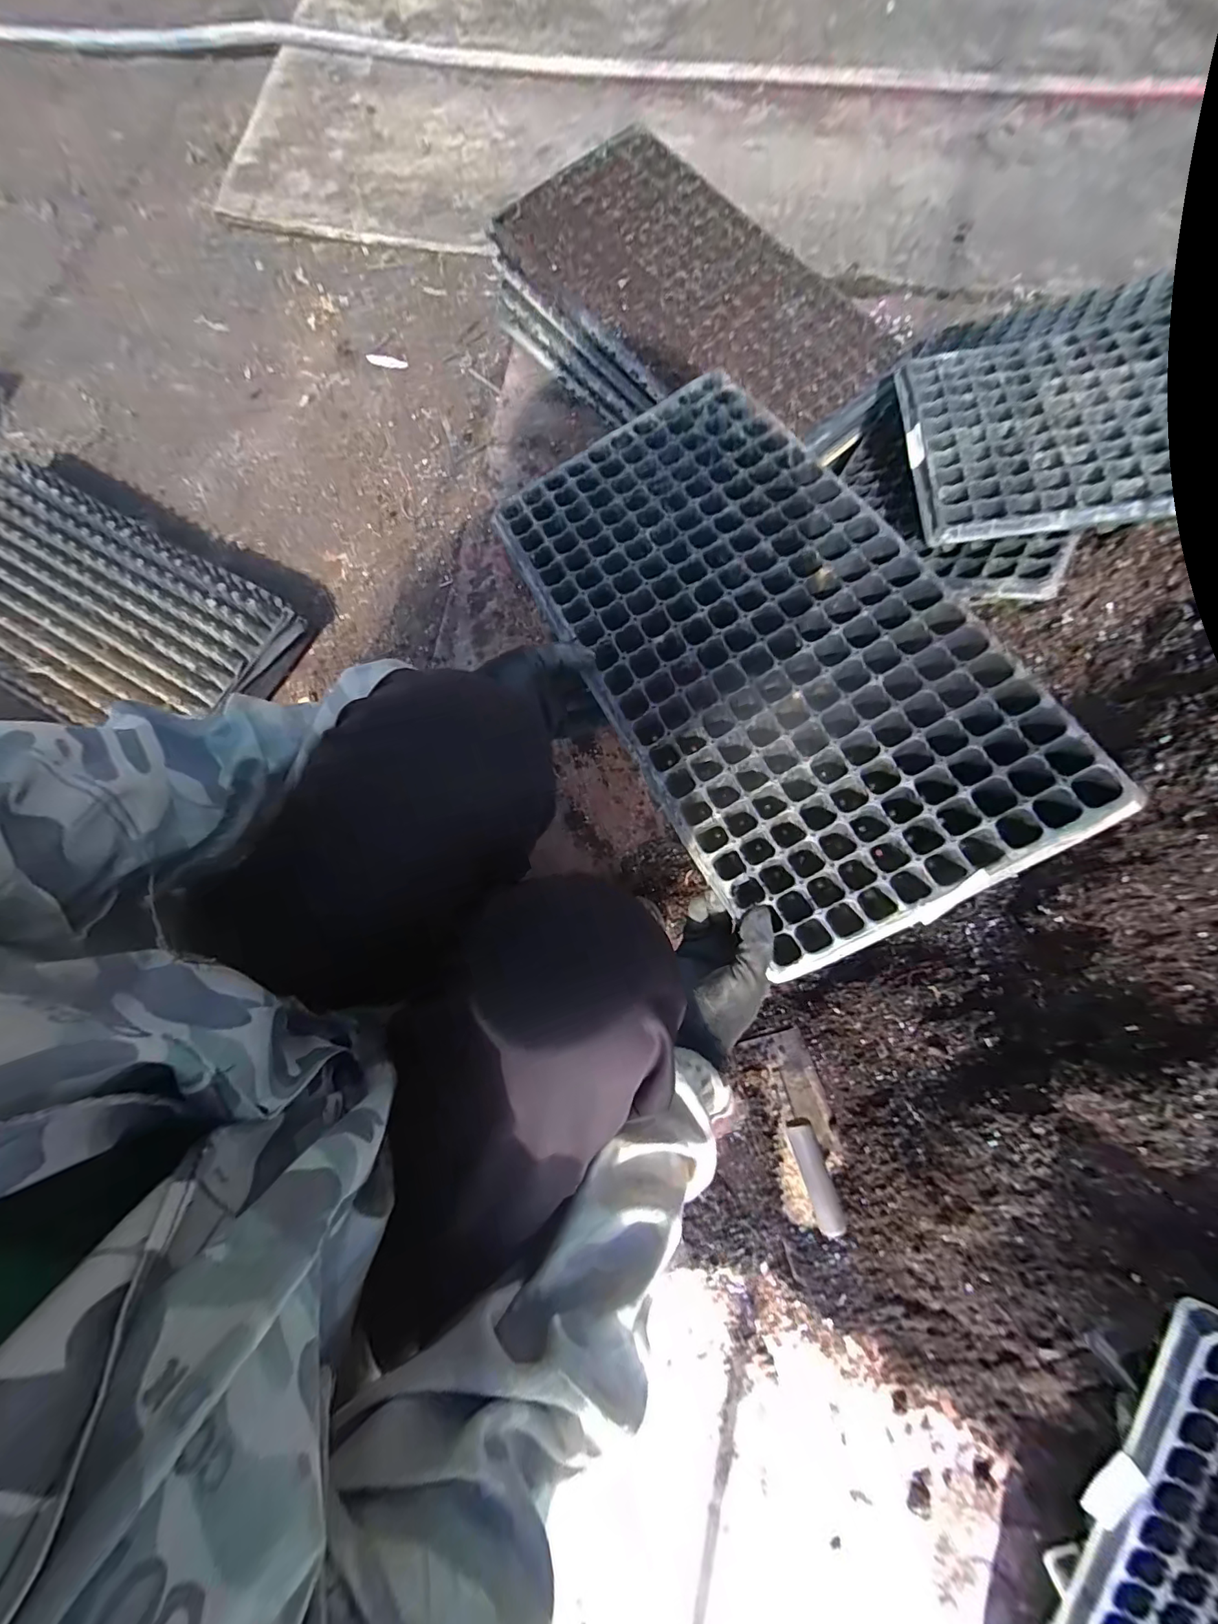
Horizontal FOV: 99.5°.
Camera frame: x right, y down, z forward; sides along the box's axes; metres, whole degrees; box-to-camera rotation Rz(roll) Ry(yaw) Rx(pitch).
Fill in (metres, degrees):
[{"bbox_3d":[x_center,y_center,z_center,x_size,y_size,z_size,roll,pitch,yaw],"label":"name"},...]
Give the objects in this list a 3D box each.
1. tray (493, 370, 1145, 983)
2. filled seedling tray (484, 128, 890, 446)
[{"bbox_3d":[0.121,-0.151,0.444,0.271,0.046,0.519,-30,74,7],"label":"tray"},{"bbox_3d":[0.109,-0.678,0.670,0.261,0.038,0.506,-40,79,-9],"label":"filled seedling tray"}]

